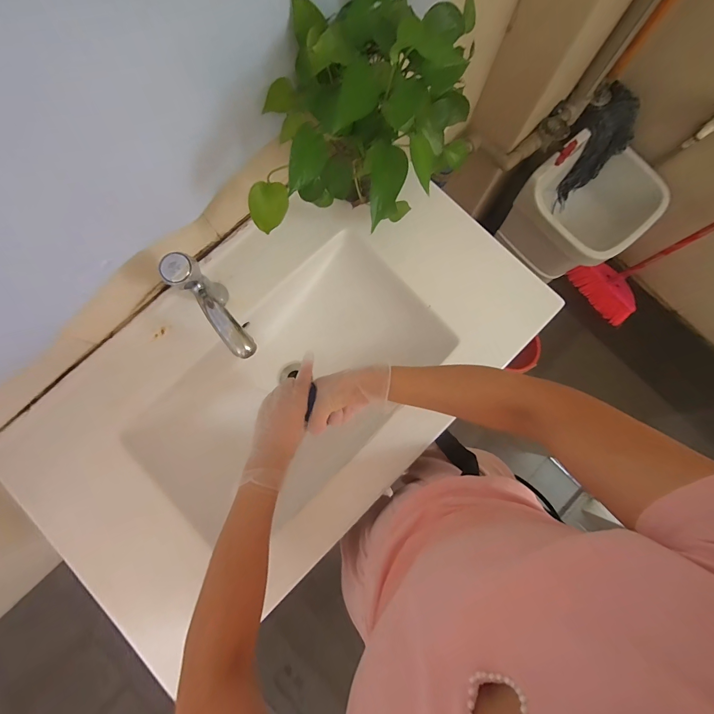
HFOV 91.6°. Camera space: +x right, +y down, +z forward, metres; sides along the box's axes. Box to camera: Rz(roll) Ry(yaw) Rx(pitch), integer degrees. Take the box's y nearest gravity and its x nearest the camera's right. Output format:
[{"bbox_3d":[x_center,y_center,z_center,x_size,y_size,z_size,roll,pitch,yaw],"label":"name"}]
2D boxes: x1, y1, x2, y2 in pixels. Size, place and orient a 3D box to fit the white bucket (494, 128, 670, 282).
[{"bbox_3d":[0.739,-0.479,1.166,0.349,0.336,0.329,-38,83,-7],"label":"white bucket"}]

